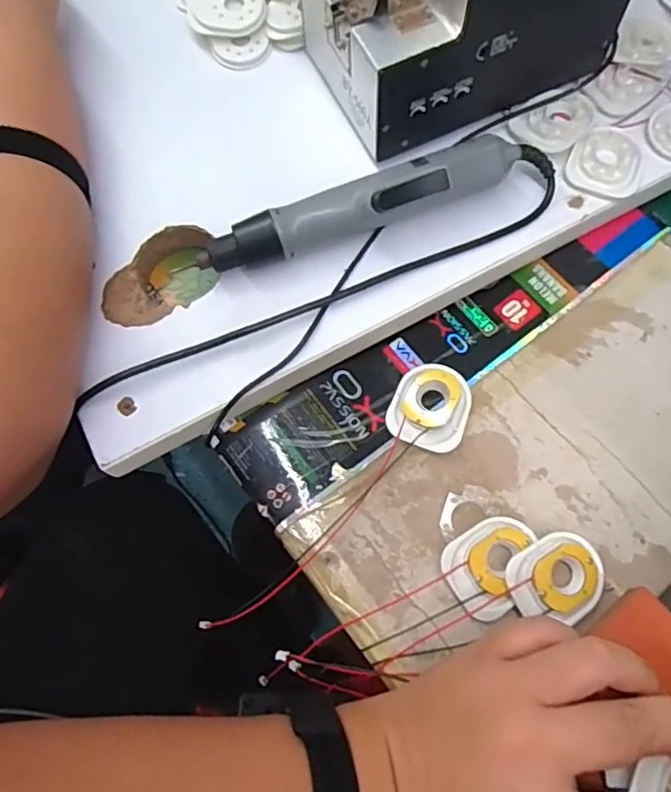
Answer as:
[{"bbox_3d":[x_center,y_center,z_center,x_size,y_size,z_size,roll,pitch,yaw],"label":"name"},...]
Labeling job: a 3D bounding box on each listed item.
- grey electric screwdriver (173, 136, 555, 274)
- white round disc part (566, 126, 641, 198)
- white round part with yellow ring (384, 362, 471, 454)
[{"bbox_3d":[0.025,-0.124,0.376,0.238,0.043,0.029,-20,71,-4],"label":"grey electric screwdriver"},{"bbox_3d":[0.190,-0.166,0.405,0.047,0.006,0.054,20,73,9],"label":"white round disc part"},{"bbox_3d":[0.063,0.006,0.379,0.049,0.013,0.057,19,73,9],"label":"white round part with yellow ring"}]

